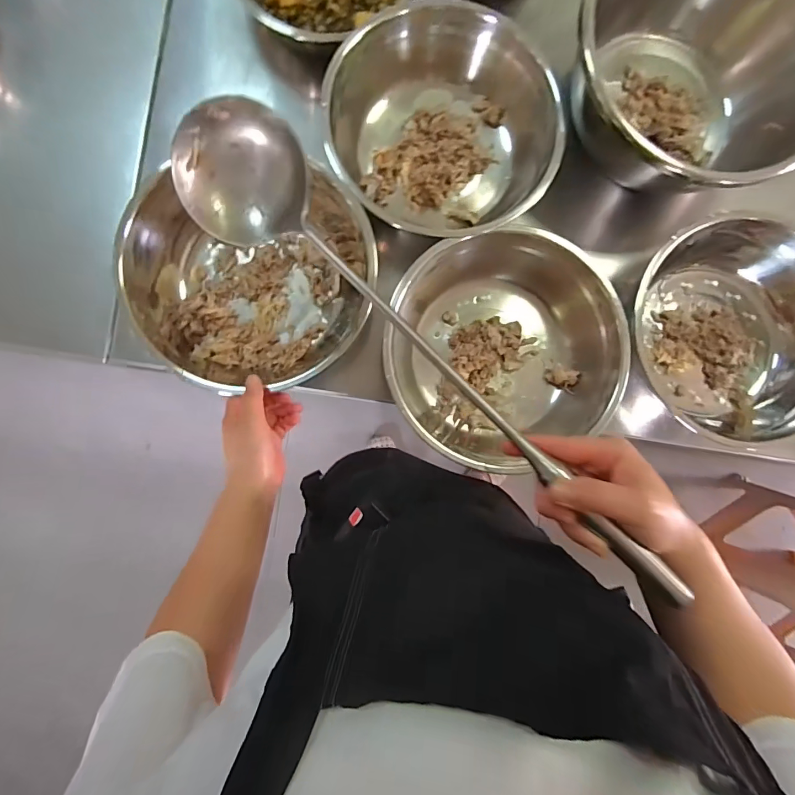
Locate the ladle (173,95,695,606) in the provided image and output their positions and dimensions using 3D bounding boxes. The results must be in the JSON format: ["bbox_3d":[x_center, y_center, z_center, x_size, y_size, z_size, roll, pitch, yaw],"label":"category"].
[{"bbox_3d":[0.017,-0.038,0.313,0.454,0.042,0.087,44,86,4],"label":"ladle"}]

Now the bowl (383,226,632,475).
[{"bbox_3d":[0.120,-0.058,0.528,0.266,0.087,0.280,0,88,-4],"label":"bowl"}]

